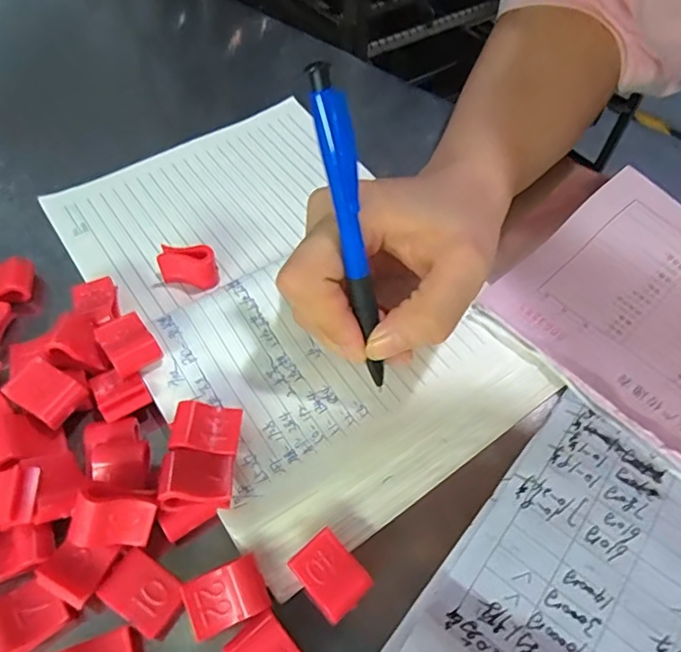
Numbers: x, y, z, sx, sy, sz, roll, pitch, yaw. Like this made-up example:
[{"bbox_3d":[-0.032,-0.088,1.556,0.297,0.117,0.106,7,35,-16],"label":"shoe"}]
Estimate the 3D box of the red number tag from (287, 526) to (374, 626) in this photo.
[{"bbox_3d":[-0.004,0.092,0.202,0.020,0.008,0.027,-35,64,-24],"label":"red number tag"}]

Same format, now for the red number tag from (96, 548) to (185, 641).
[{"bbox_3d":[-0.071,0.096,0.196,0.030,0.005,0.020,29,58,15],"label":"red number tag"}]

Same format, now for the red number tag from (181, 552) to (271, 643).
[{"bbox_3d":[-0.041,0.096,0.194,0.028,0.007,0.019,-19,59,-16],"label":"red number tag"}]

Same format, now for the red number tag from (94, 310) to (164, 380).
[{"bbox_3d":[-0.093,0.009,0.238,0.019,0.016,0.026,-33,63,-23],"label":"red number tag"}]

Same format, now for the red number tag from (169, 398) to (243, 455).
[{"bbox_3d":[-0.055,0.043,0.224,0.026,0.012,0.020,7,55,1],"label":"red number tag"}]

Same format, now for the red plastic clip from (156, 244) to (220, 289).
[{"bbox_3d":[-0.075,-0.030,0.271,0.027,0.022,0.011,10,55,3],"label":"red plastic clip"}]

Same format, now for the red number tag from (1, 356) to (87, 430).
[{"bbox_3d":[-0.121,0.027,0.223,0.025,0.013,0.020,26,58,14],"label":"red number tag"}]

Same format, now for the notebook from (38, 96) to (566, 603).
[{"bbox_3d":[-0.028,-0.024,0.280,0.165,0.013,0.247,-29,62,-22],"label":"notebook"}]

